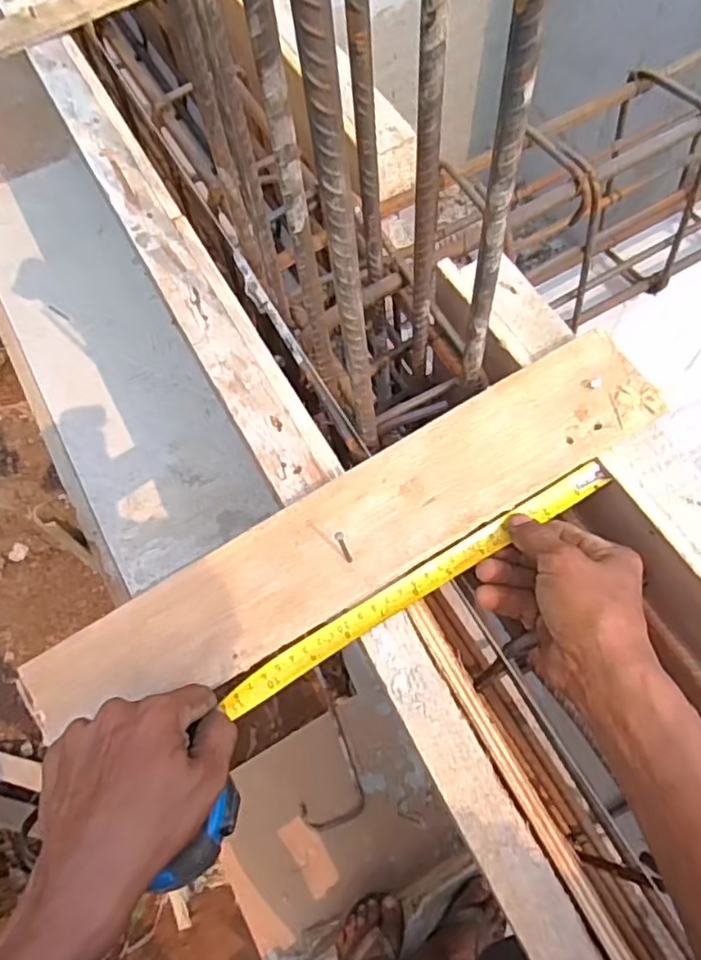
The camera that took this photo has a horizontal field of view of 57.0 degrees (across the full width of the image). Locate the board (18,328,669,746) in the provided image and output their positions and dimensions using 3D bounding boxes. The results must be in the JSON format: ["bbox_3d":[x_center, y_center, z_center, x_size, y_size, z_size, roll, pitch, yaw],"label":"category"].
[{"bbox_3d":[0.000,0.035,0.418,0.434,0.013,0.079,-30,68,-4],"label":"board"}]

